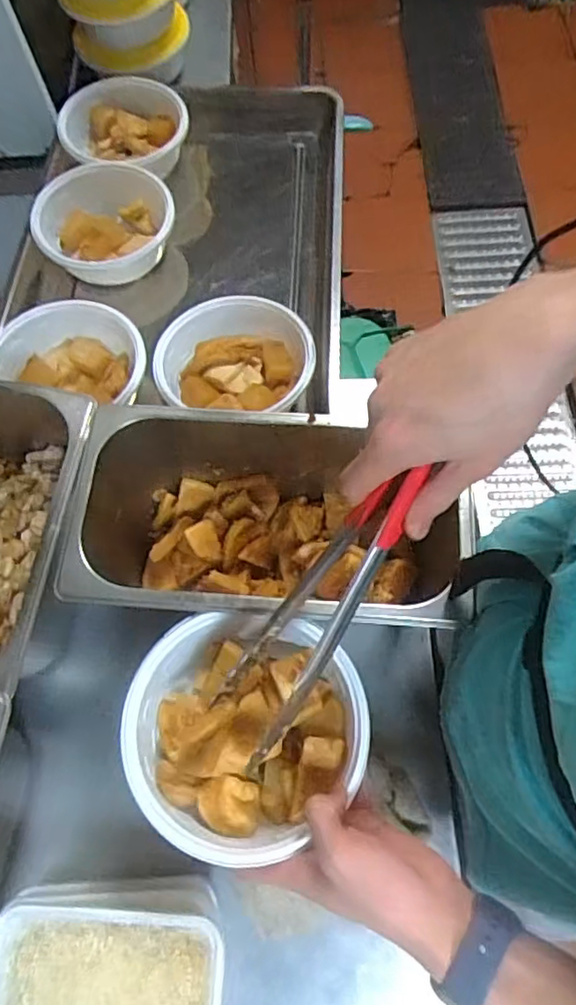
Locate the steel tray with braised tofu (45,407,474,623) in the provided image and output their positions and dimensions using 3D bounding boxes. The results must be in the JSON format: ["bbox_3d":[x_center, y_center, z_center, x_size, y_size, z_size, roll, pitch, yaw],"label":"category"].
[{"bbox_3d":[-0.033,0.025,0.537,0.317,0.142,0.165,4,68,2],"label":"steel tray with braised tofu"}]

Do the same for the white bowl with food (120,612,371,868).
[{"bbox_3d":[-0.029,0.167,0.440,0.164,0.063,0.158,0,68,0],"label":"white bowl with food"}]

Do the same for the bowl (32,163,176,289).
[{"bbox_3d":[-0.220,-0.337,0.735,0.169,0.070,0.130,-35,72,-13],"label":"bowl"}]

